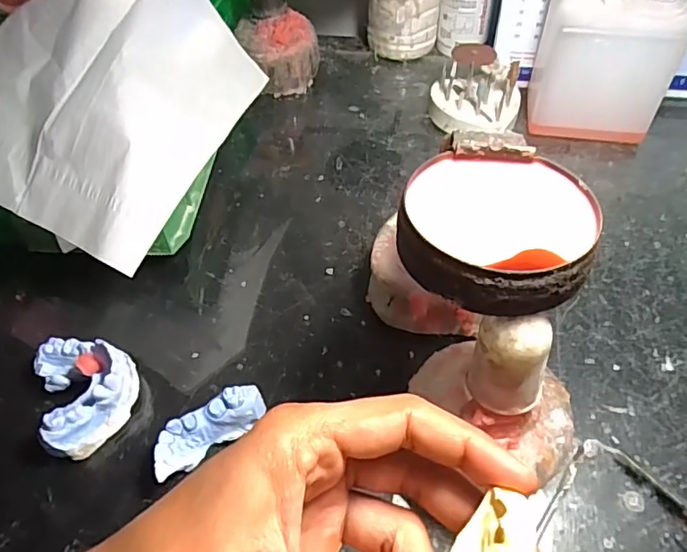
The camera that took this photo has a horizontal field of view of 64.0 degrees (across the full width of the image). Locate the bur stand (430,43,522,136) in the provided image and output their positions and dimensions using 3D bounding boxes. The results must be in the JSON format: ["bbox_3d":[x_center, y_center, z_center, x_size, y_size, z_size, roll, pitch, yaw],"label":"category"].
[{"bbox_3d":[0.107,-0.147,0.446,0.070,0.046,0.067,10,54,11],"label":"bur stand"}]

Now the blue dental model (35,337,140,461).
[{"bbox_3d":[-0.142,0.061,0.307,0.049,0.029,0.066,-22,54,-13],"label":"blue dental model"}]

